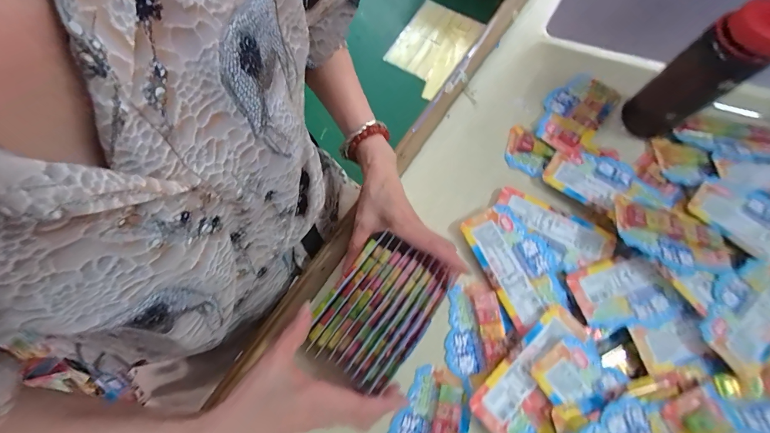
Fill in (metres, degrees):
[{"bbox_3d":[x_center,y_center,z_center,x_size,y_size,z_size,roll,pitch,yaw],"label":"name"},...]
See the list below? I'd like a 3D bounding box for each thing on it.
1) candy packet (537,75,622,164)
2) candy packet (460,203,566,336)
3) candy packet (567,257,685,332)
[{"bbox_3d":[0.255,-0.140,0.460,0.078,0.016,0.132,37,74,14],"label":"candy packet"},{"bbox_3d":[0.153,0.050,0.391,0.079,0.008,0.134,-25,70,-8],"label":"candy packet"},{"bbox_3d":[0.267,0.085,0.377,0.101,0.011,0.074,-13,69,-4],"label":"candy packet"}]

